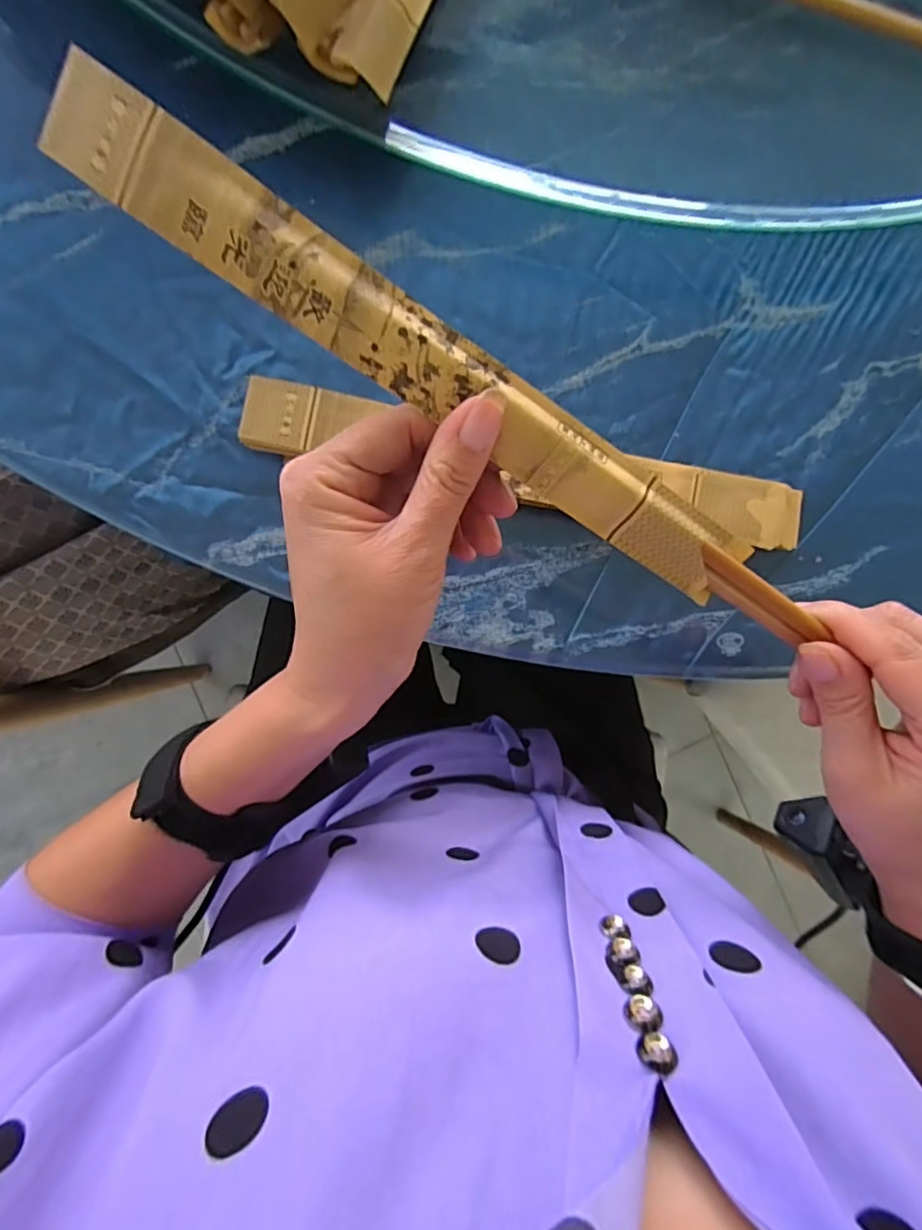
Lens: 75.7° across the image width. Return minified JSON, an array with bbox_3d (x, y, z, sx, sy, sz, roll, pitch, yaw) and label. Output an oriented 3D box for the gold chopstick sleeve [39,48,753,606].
[{"bbox_3d":[-0.013,-0.084,0.197,0.256,0.012,0.028,32,88,-9],"label":"gold chopstick sleeve"}]

